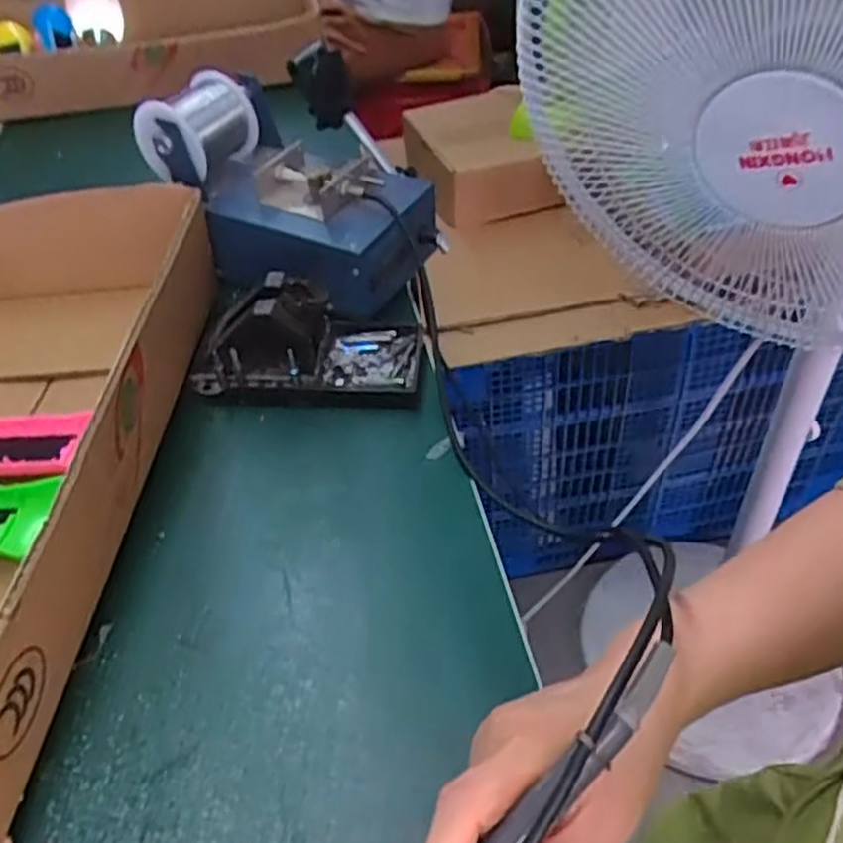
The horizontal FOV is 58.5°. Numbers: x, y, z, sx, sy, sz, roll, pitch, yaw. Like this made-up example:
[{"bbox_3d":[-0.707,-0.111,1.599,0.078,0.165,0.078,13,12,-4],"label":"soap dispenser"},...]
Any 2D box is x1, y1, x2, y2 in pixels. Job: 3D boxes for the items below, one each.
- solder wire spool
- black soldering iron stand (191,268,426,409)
[{"bbox_3d":[-0.173,-0.228,0.580,0.062,0.059,0.076,14,47,15],"label":"solder wire spool"},{"bbox_3d":[-0.079,-0.061,0.517,0.151,0.073,0.077,3,45,4],"label":"black soldering iron stand"}]

